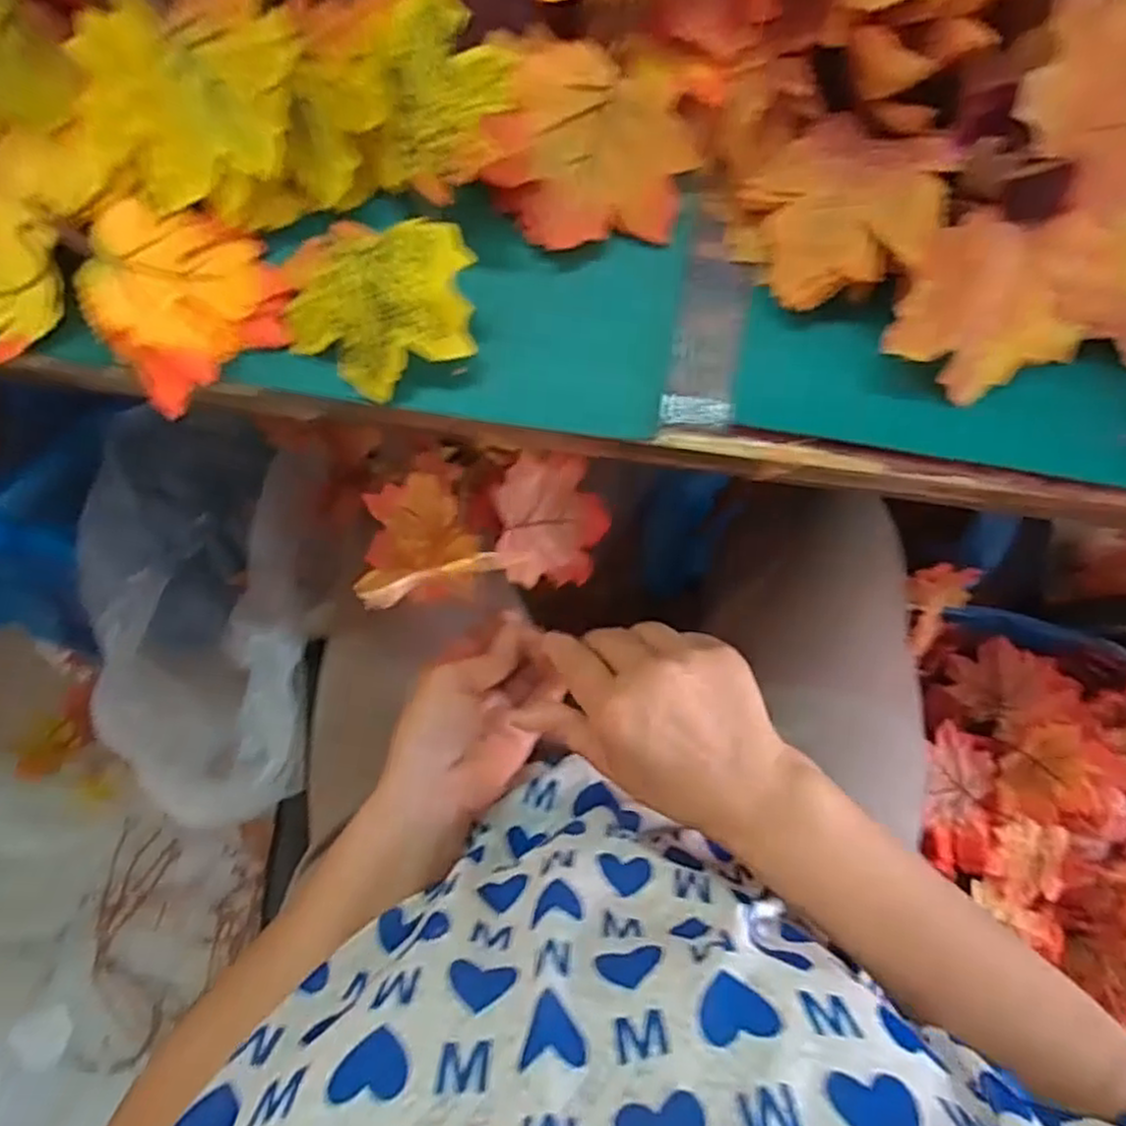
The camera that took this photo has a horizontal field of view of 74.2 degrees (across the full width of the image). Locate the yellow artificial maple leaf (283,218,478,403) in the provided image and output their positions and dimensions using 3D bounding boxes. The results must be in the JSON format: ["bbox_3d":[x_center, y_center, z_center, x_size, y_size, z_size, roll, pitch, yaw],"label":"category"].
[{"bbox_3d":[-0.086,-0.116,0.342,0.088,0.014,0.073,7,108,14],"label":"yellow artificial maple leaf"}]

